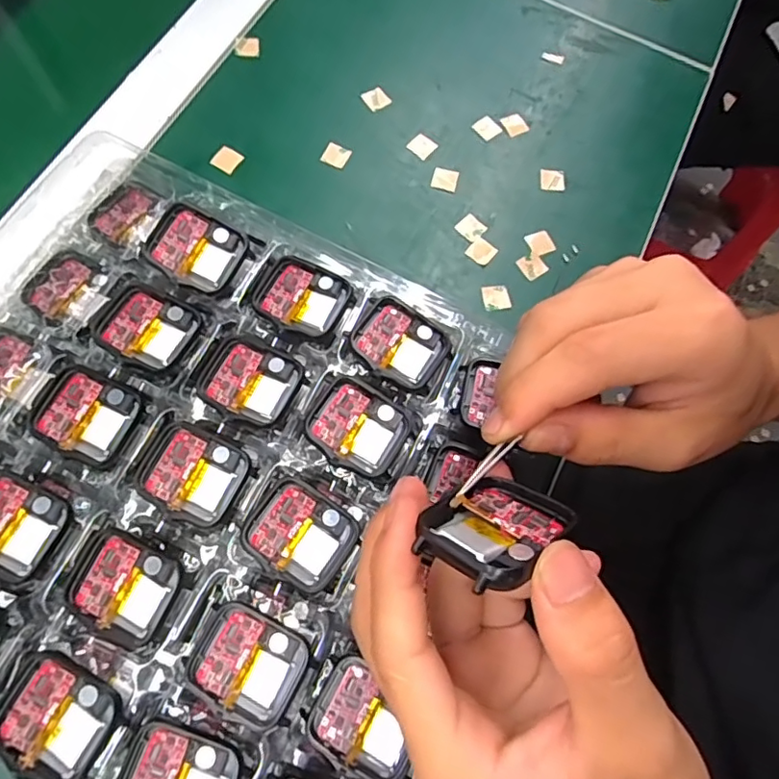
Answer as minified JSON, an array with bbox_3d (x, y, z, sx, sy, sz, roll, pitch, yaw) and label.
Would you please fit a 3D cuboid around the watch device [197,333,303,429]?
[{"bbox_3d":[-0.065,-0.004,0.260,0.042,0.005,0.037,22,71,3],"label":"watch device"}]

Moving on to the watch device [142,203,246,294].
[{"bbox_3d":[-0.095,-0.069,0.273,0.040,0.014,0.037,27,72,5],"label":"watch device"}]

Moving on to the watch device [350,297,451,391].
[{"bbox_3d":[0.005,-0.022,0.268,0.042,0.008,0.037,34,72,7],"label":"watch device"}]

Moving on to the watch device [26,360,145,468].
[{"bbox_3d":[-0.136,0.011,0.249,0.042,0.005,0.037,29,72,5],"label":"watch device"}]

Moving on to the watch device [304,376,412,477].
[{"bbox_3d":[-0.014,0.018,0.255,0.041,0.013,0.038,24,71,4],"label":"watch device"}]

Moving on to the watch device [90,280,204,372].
[{"bbox_3d":[-0.114,-0.030,0.263,0.040,0.007,0.037,26,71,4],"label":"watch device"}]

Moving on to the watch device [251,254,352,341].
[{"bbox_3d":[-0.044,-0.046,0.277,0.042,0.006,0.038,29,72,5],"label":"watch device"}]

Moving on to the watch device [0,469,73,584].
[{"bbox_3d":[-0.160,0.057,0.232,0.041,0.005,0.037,24,71,4],"label":"watch device"}]

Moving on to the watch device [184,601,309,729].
[{"bbox_3d":[-0.057,0.109,0.223,0.043,0.006,0.036,27,71,4],"label":"watch device"}]

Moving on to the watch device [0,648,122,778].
[{"bbox_3d":[-0.127,0.124,0.211,0.045,0.007,0.038,28,72,5],"label":"watch device"}]

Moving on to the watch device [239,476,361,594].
[{"bbox_3d":[-0.037,0.061,0.236,0.041,0.008,0.036,32,72,6],"label":"watch device"}]

